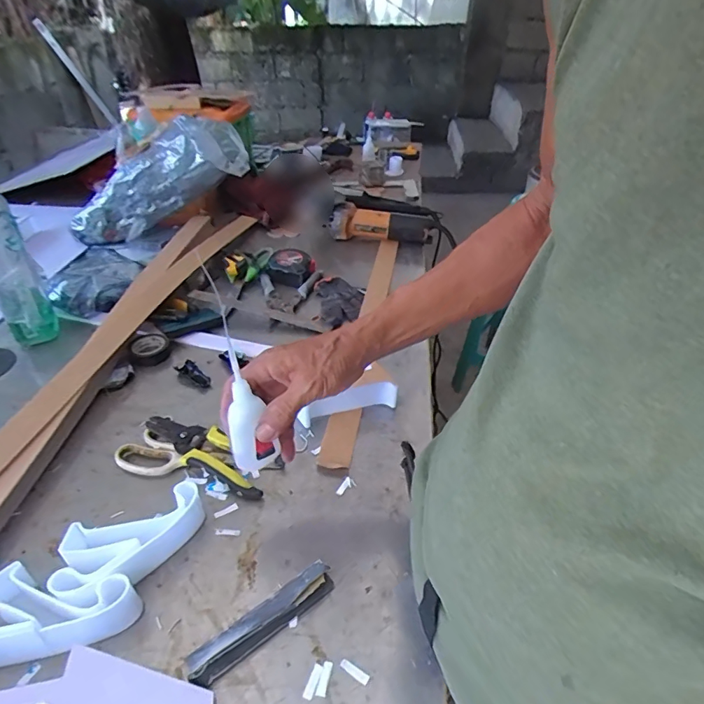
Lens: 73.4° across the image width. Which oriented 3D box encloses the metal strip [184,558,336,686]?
[{"bbox_3d":[-0.076,0.230,0.408,0.133,0.016,0.031,-25,46,-31],"label":"metal strip"}]

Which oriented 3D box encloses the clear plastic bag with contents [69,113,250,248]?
[{"bbox_3d":[-0.408,-0.358,0.991,0.394,0.150,0.137,-35,44,-2],"label":"clear plastic bag with contents"}]

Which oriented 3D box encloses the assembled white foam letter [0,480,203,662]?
[{"bbox_3d":[-0.226,0.200,0.421,0.101,0.042,0.212,30,45,30],"label":"assembled white foam letter"}]

